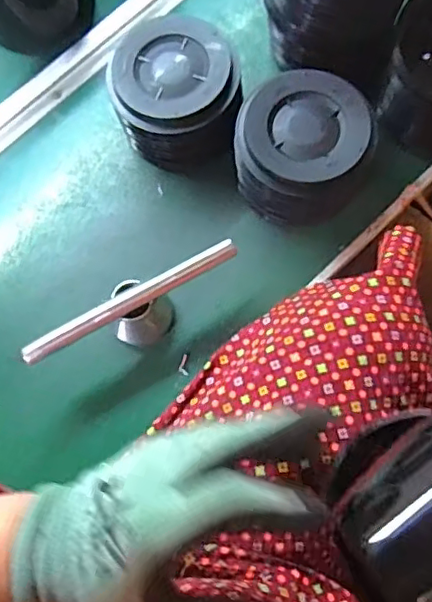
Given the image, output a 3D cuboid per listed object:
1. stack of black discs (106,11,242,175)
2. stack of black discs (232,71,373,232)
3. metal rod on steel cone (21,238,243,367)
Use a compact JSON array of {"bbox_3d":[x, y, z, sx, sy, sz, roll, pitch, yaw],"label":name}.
[{"bbox_3d":[-0.038,-0.195,0.579,0.118,0.091,0.119,-4,75,3],"label":"stack of black discs"},{"bbox_3d":[0.082,-0.137,0.559,0.129,0.093,0.116,17,77,8],"label":"stack of black discs"},{"bbox_3d":[-0.070,0.010,0.540,0.196,0.068,0.045,-24,75,-3],"label":"metal rod on steel cone"}]

